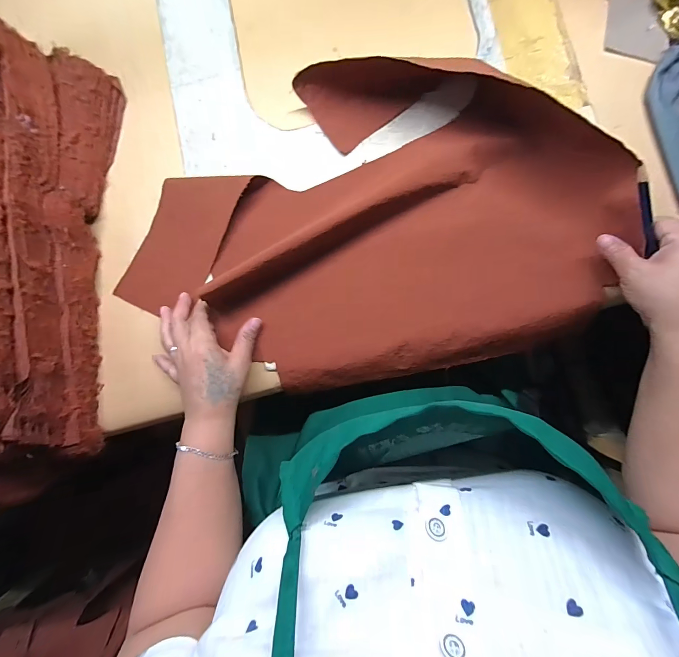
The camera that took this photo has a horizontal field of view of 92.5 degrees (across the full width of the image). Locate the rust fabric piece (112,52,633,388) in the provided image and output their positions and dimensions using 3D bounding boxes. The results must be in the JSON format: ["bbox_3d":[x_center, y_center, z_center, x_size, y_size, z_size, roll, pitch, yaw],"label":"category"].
[{"bbox_3d":[0.020,-0.118,0.358,0.518,0.054,0.337,-12,84,4],"label":"rust fabric piece"}]

